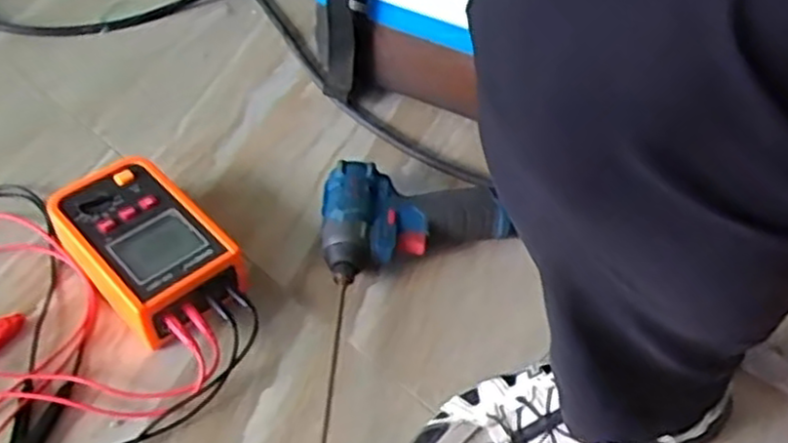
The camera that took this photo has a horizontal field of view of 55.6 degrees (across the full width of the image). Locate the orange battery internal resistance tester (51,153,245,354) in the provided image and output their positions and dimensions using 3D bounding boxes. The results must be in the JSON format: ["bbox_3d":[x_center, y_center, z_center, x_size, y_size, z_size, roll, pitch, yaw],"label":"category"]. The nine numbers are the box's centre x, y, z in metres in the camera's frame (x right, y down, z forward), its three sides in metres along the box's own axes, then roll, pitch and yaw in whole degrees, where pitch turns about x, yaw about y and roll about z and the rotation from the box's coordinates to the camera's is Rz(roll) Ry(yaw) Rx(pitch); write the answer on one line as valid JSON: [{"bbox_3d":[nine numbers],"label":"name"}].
[{"bbox_3d":[-0.211,0.024,0.646,0.102,0.060,0.177,-34,59,-28],"label":"orange battery internal resistance tester"}]

